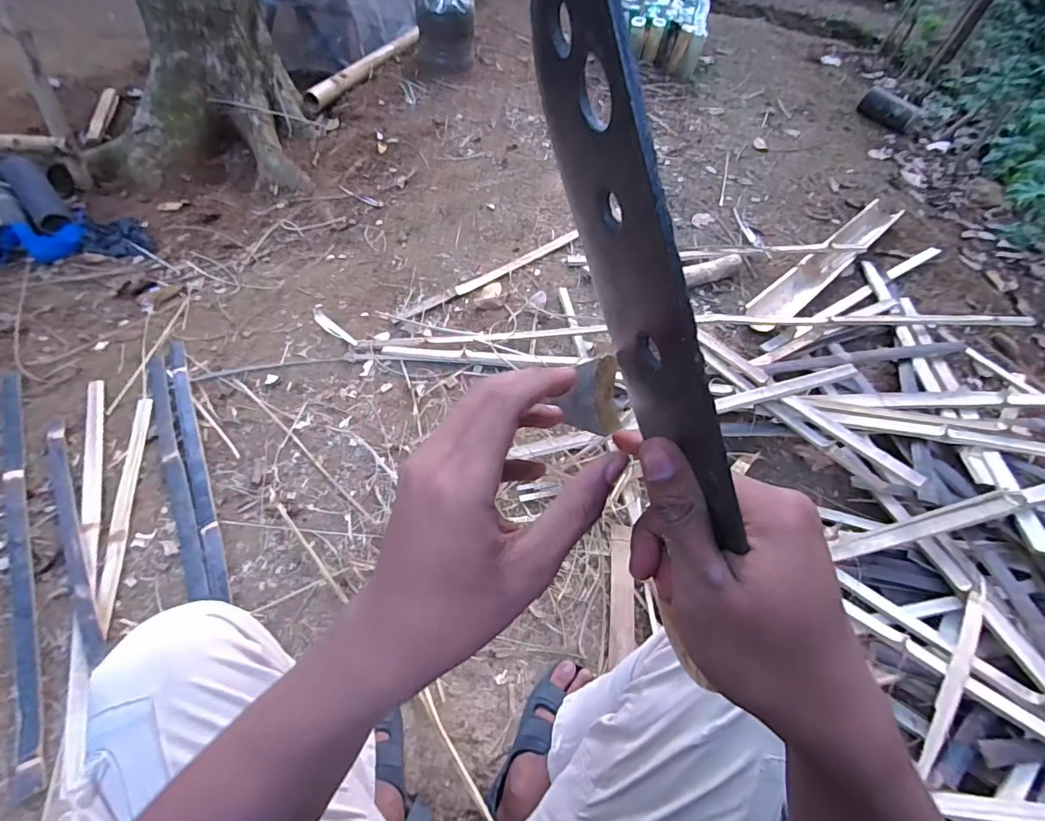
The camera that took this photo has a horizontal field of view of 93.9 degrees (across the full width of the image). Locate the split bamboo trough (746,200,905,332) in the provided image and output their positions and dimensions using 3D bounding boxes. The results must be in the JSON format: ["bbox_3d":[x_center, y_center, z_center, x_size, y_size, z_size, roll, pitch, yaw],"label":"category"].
[{"bbox_3d":[0.950,-0.475,1.487,0.916,0.039,0.113,-35,66,-27],"label":"split bamboo trough"}]

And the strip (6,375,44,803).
[{"bbox_3d":[-0.922,0.222,0.891,0.040,0.015,0.891,-24,61,-22],"label":"strip"}]

